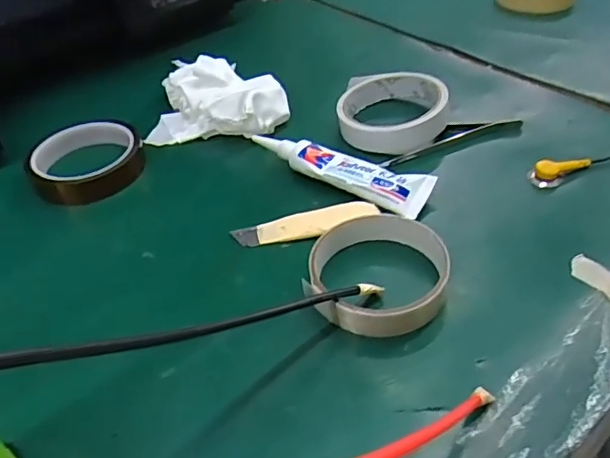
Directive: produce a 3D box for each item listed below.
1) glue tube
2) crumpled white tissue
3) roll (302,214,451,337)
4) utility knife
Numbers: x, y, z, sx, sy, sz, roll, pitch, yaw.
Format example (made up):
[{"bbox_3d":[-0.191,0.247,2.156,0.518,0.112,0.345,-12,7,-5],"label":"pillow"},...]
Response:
[{"bbox_3d":[0.024,-0.045,0.420,0.141,0.015,0.031,21,49,25],"label":"glue tube"},{"bbox_3d":[-0.074,-0.114,0.488,0.119,0.044,0.076,5,44,11],"label":"crumpled white tissue"},{"bbox_3d":[0.045,0.025,0.343,0.080,0.027,0.083,-3,43,3],"label":"roll"},{"bbox_3d":[0.000,-0.003,0.387,0.098,0.009,0.023,-15,55,3],"label":"utility knife"}]

